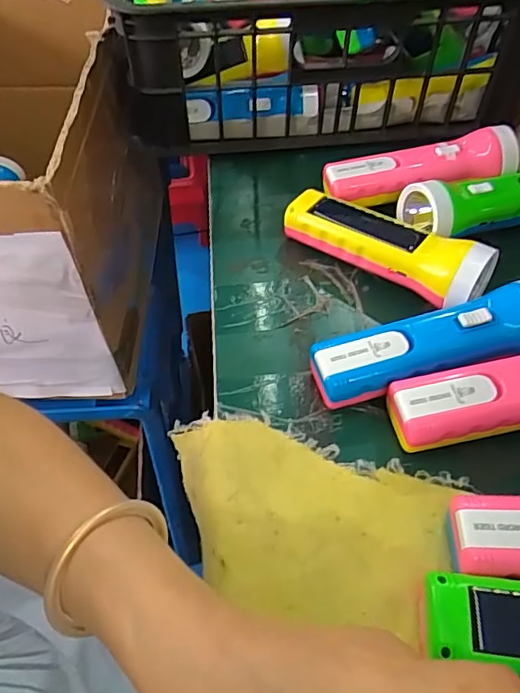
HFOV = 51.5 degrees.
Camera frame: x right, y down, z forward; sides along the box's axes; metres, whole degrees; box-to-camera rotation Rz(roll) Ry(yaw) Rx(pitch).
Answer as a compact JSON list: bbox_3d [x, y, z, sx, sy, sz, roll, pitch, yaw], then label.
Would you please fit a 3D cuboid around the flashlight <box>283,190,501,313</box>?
[{"bbox_3d":[0.092,-0.077,0.412,0.157,0.057,0.048,33,58,20],"label":"flashlight"}]

